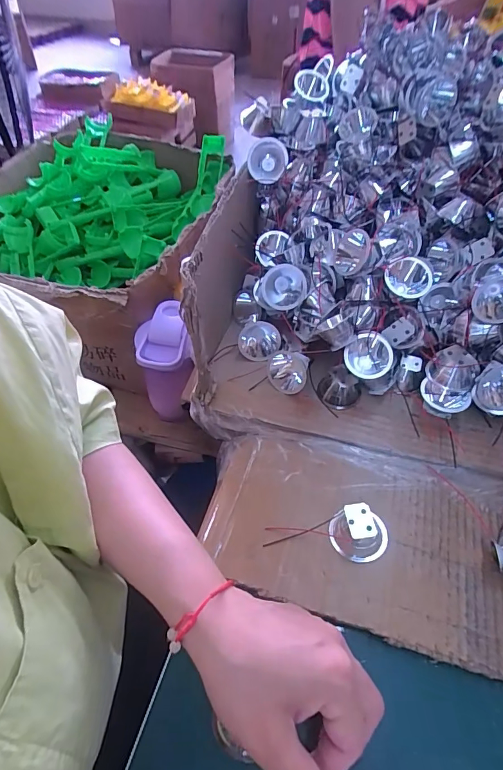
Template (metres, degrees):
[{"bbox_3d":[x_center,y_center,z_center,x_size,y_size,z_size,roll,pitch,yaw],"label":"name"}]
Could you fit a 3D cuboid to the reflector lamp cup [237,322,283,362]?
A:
[{"bbox_3d":[0.009,-0.045,0.446,0.044,0.026,0.039,9,78,-1],"label":"reflector lamp cup"}]

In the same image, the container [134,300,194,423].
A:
[{"bbox_3d":[-0.114,-0.016,0.574,0.066,0.166,0.088,-15,51,-13],"label":"container"}]

